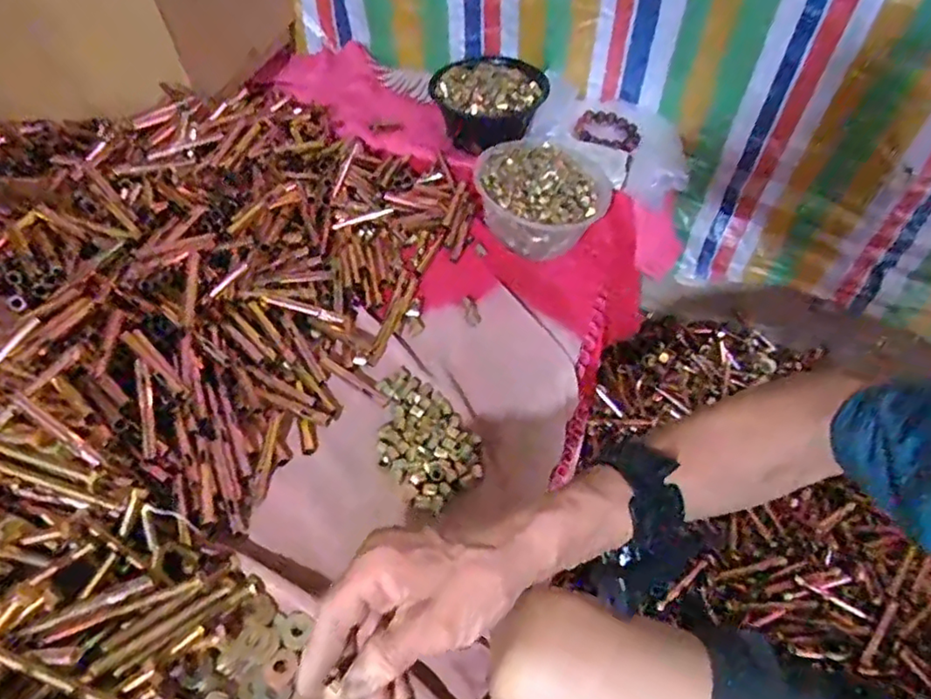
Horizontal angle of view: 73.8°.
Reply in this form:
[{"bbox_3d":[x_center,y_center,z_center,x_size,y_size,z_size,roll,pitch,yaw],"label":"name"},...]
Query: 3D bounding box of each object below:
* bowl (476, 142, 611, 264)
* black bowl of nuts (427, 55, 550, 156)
[{"bbox_3d":[0.092,-0.180,0.756,0.167,0.084,0.144,8,49,4],"label":"bowl"},{"bbox_3d":[0.029,-0.351,0.885,0.155,0.093,0.142,1,49,-2],"label":"black bowl of nuts"}]

